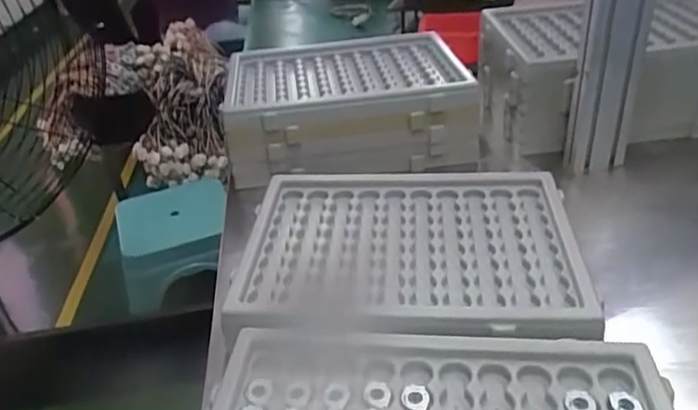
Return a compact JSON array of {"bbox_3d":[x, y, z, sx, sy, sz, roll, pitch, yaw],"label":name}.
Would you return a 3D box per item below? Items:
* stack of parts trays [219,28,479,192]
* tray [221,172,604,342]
[{"bbox_3d":[-0.011,-0.184,1.041,0.392,0.126,0.362,-10,33,-6],"label":"stack of parts trays"},{"bbox_3d":[0.071,0.044,0.714,0.390,0.021,0.296,-1,32,6],"label":"tray"}]

